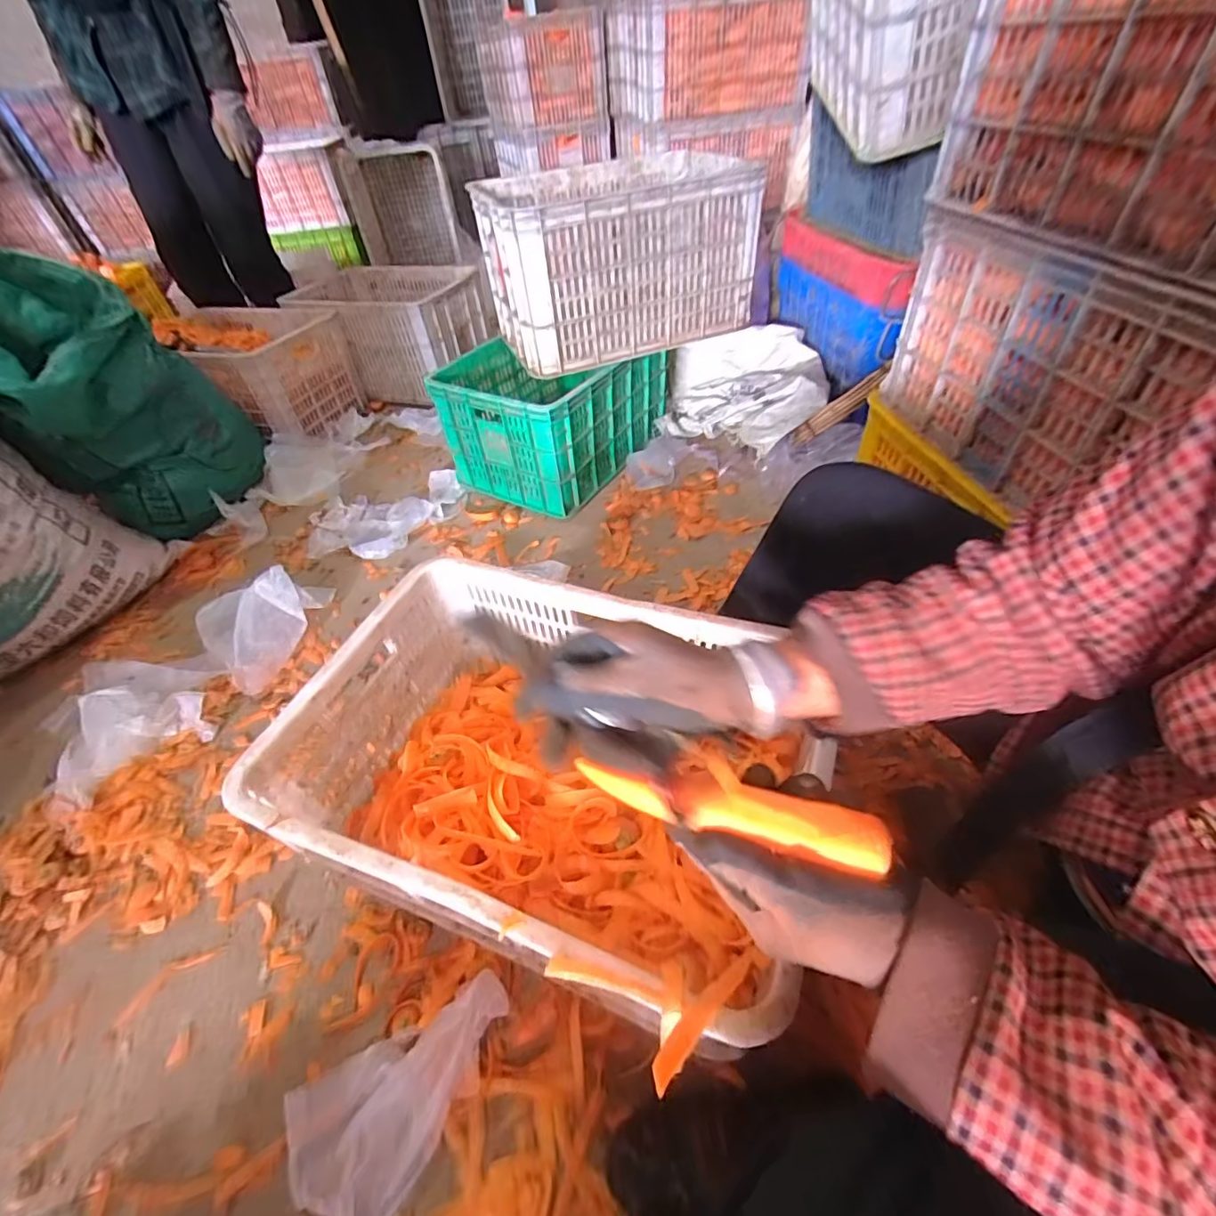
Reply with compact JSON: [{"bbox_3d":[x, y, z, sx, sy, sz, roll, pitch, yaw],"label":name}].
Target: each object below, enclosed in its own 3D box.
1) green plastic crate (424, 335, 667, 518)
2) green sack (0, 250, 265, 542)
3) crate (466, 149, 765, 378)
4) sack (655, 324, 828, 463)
[{"bbox_3d":[-0.123,-0.471,1.260,0.360,0.246,0.449,23,53,26],"label":"green plastic crate"},{"bbox_3d":[-0.991,-0.417,1.090,0.356,0.484,0.351,-30,51,-21],"label":"green sack"},{"bbox_3d":[0.008,-0.742,1.140,0.497,0.267,0.360,-18,47,-11],"label":"crate"},{"bbox_3d":[0.323,-0.524,1.318,0.375,0.157,0.409,10,48,16],"label":"sack"}]

